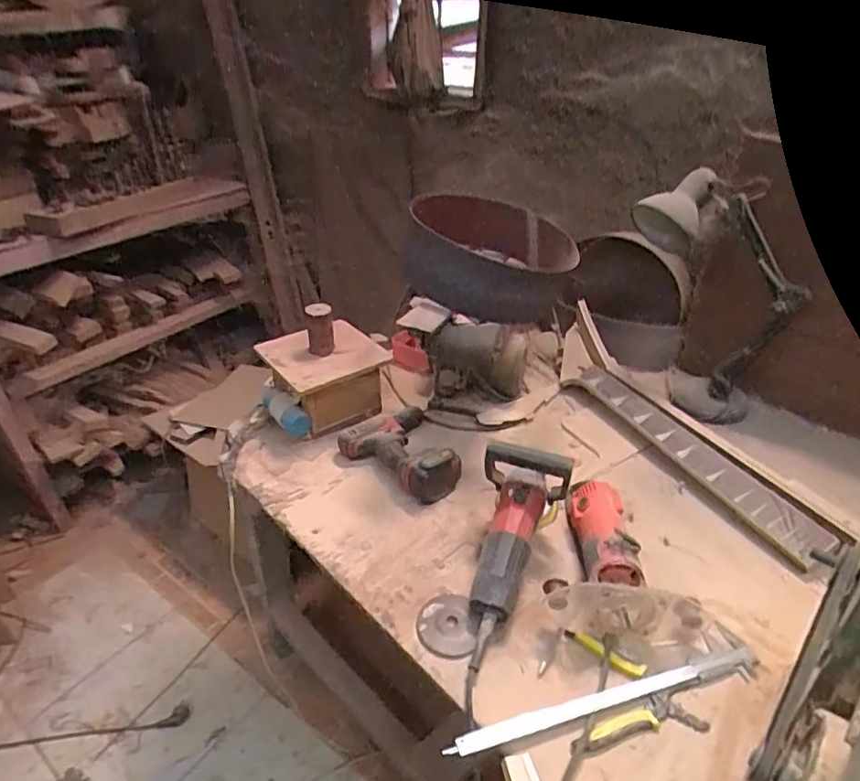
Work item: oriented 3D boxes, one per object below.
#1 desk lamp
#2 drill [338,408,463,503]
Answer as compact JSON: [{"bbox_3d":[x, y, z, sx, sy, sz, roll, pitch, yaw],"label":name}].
[{"bbox_3d":[0.518,-0.159,1.061,0.279,0.423,0.138,27,43,35],"label":"desk lamp"},{"bbox_3d":[-0.060,0.097,0.980,0.172,0.079,0.215,-11,35,-15],"label":"drill"}]

